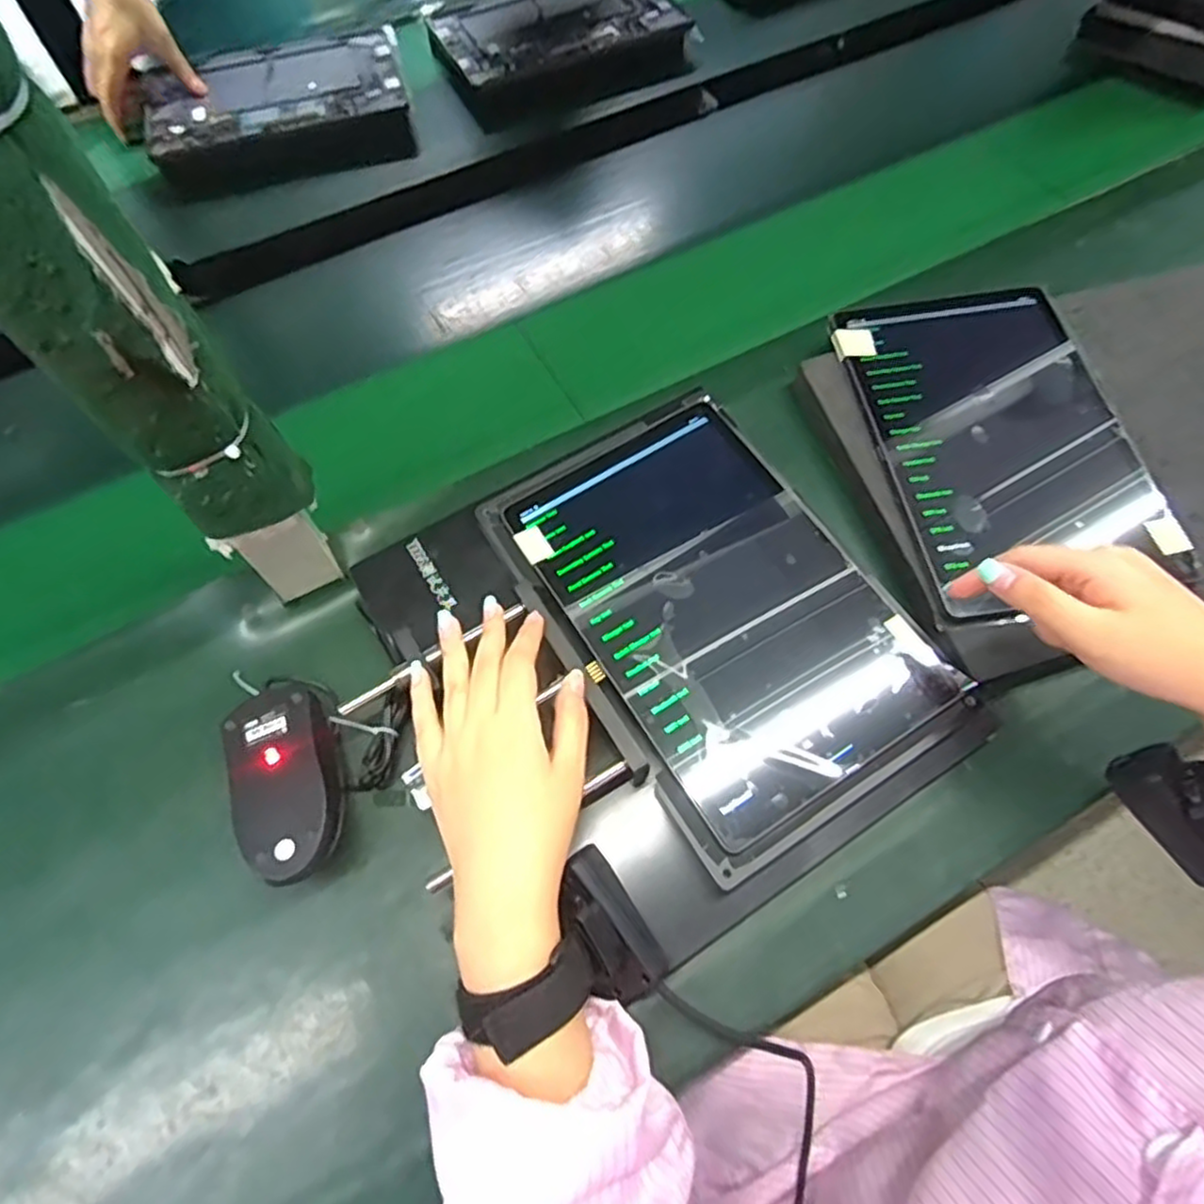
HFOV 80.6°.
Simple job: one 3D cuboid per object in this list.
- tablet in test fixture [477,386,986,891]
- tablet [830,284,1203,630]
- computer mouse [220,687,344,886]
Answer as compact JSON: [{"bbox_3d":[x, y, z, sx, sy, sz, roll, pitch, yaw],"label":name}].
[{"bbox_3d":[0.067,-0.001,0.436,0.179,0.015,0.276,-31,69,-10],"label":"tablet in test fixture"},{"bbox_3d":[0.277,-0.119,0.493,0.175,0.012,0.253,-9,68,-3],"label":"tablet"},{"bbox_3d":[-0.177,0.103,0.402,0.055,0.041,0.109,-20,66,-8],"label":"computer mouse"}]

